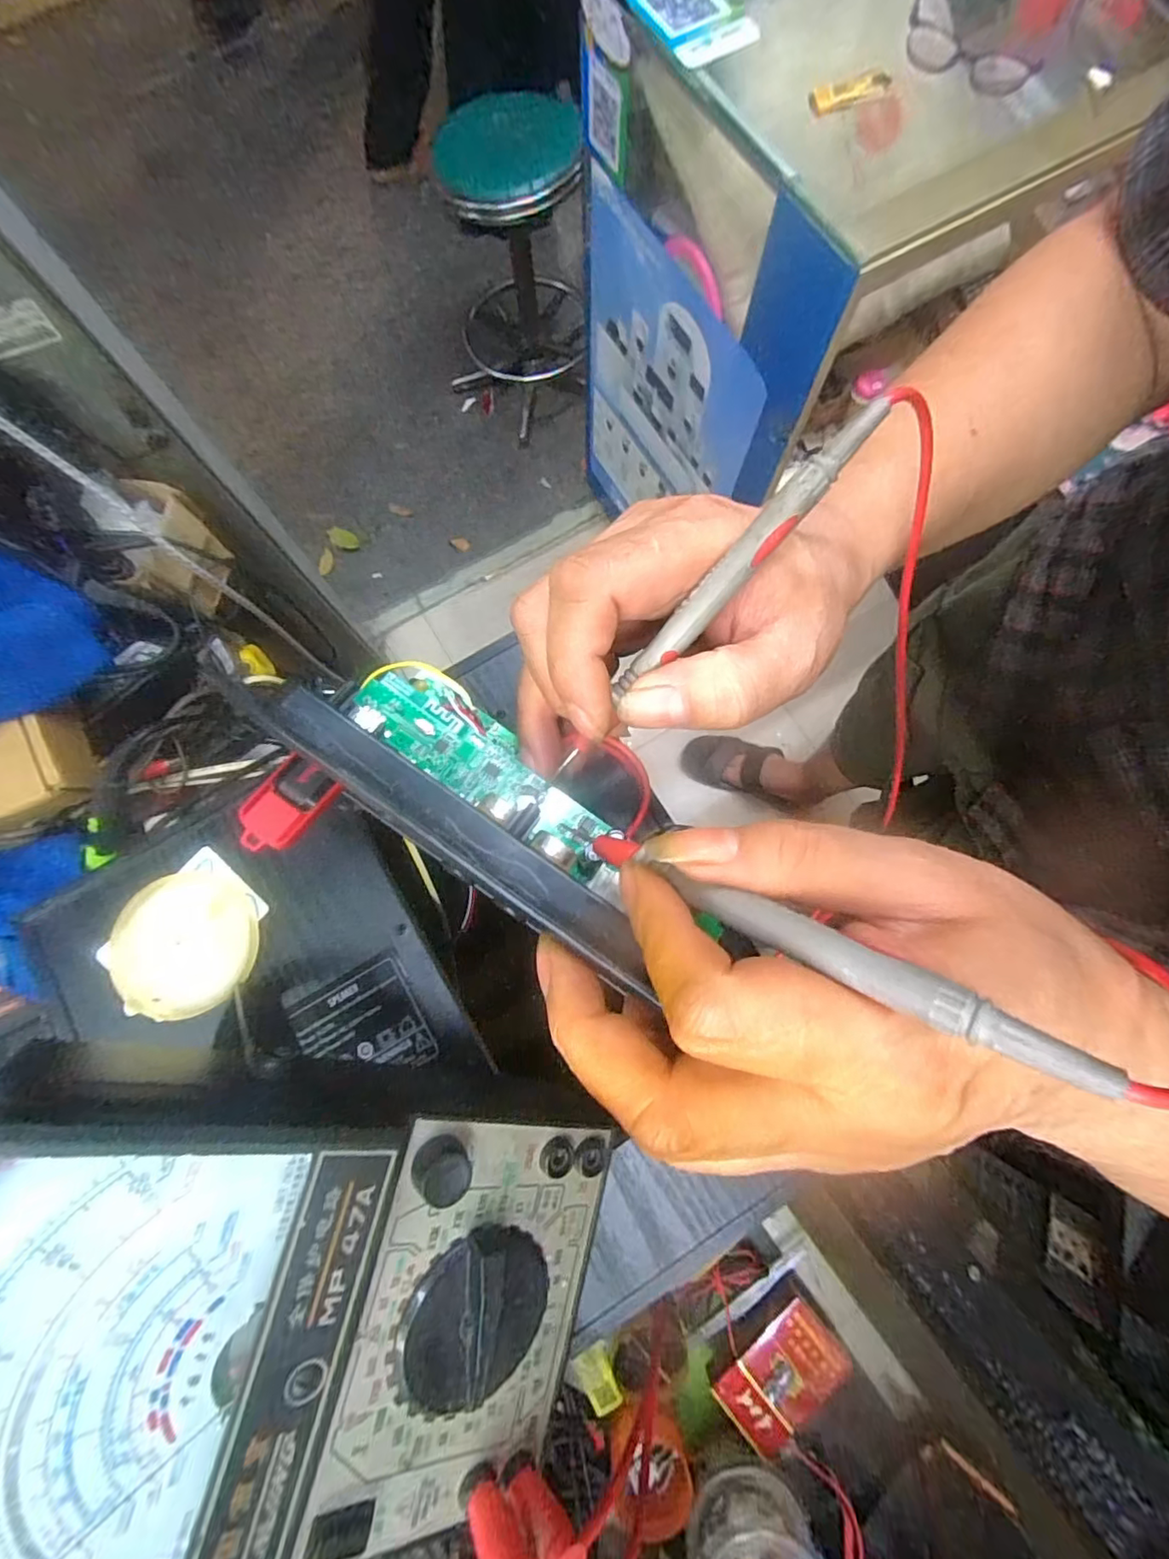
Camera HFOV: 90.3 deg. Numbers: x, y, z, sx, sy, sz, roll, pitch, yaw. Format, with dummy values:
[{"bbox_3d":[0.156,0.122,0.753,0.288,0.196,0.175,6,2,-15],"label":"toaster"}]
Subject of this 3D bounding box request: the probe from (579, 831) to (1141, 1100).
[{"bbox_3d":[0.045,0.034,0.139,0.124,0.009,0.010,20,77,44],"label":"probe"}]

